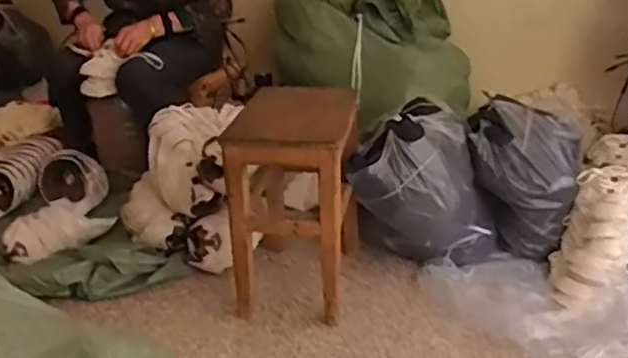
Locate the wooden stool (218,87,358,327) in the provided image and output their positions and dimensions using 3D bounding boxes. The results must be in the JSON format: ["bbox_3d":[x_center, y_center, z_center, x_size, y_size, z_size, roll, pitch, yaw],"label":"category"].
[{"bbox_3d":[-0.033,0.055,1.378,0.226,0.446,0.276,5,26,12],"label":"wooden stool"}]

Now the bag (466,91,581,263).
[{"bbox_3d":[0.498,-0.006,1.550,0.267,0.319,0.180,12,28,27],"label":"bag"}]

